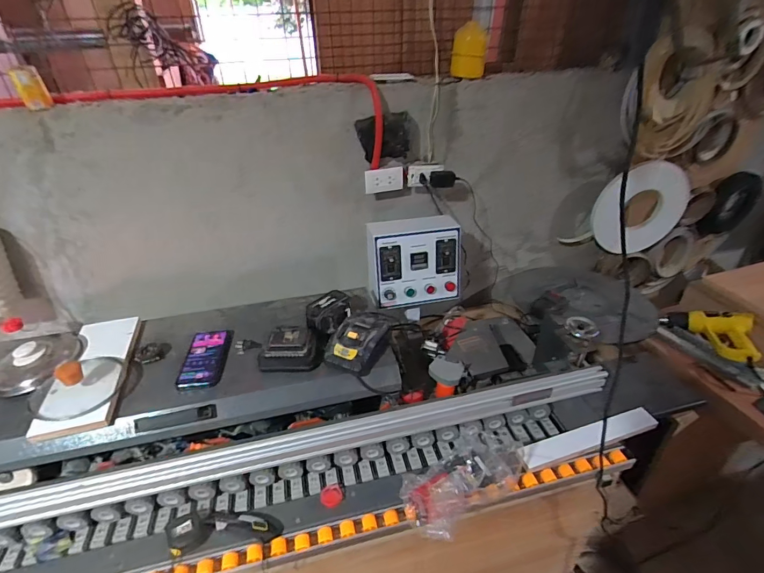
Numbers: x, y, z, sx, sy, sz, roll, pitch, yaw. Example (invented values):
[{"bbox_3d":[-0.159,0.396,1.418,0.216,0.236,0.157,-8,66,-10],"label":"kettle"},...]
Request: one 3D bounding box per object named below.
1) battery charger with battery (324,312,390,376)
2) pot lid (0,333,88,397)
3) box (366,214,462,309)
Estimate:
[{"bbox_3d":[-0.048,0.128,0.903,0.108,0.072,0.147,14,36,23],"label":"battery charger with battery"},{"bbox_3d":[-0.726,0.157,0.866,0.173,0.056,0.171,10,35,18],"label":"pot lid"},{"bbox_3d":[0.094,-0.068,1.171,0.265,0.221,0.122,-11,34,-14],"label":"box"}]

